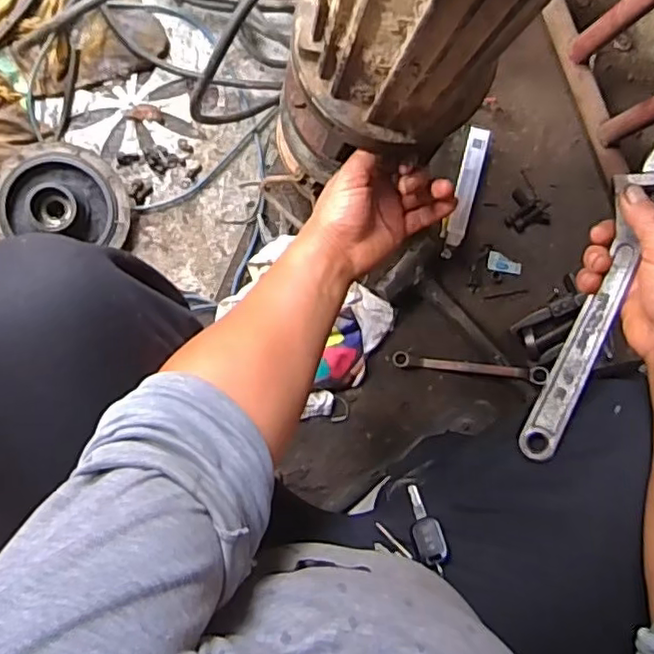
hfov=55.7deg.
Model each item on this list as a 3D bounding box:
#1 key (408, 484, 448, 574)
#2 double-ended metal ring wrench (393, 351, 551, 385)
[{"bbox_3d":[0.088,0.178,0.550,0.024,0.009,0.079,-9,49,-8],"label":"key"},{"bbox_3d":[0.205,0.058,0.880,0.217,0.017,0.024,6,89,4],"label":"double-ended metal ring wrench"}]

